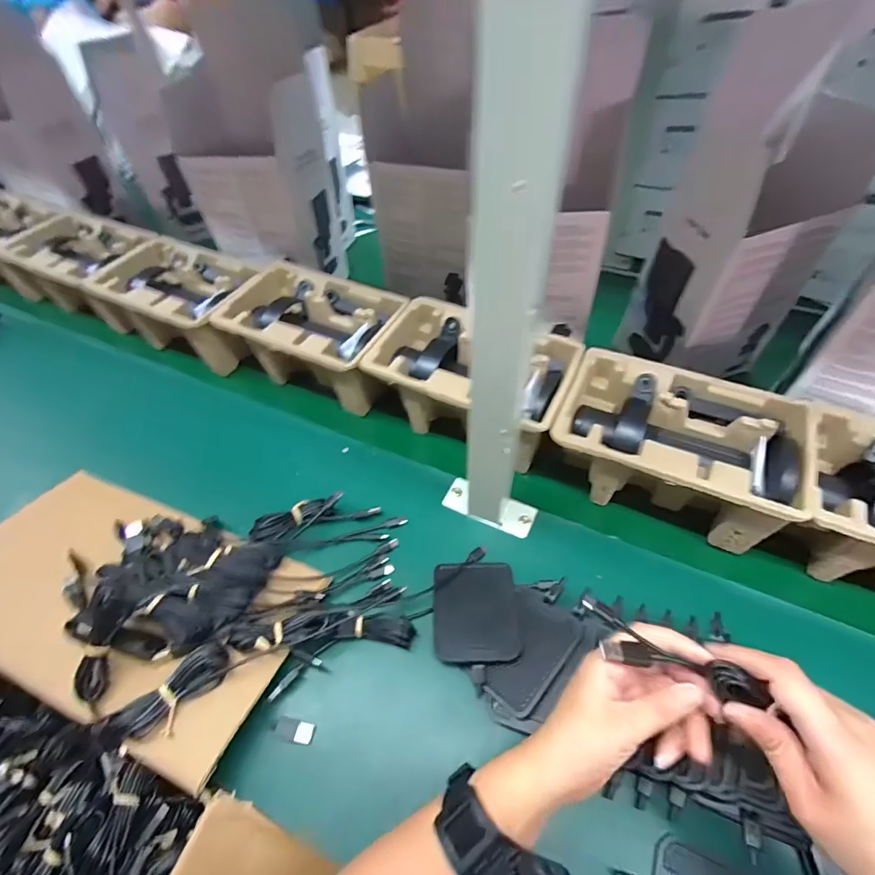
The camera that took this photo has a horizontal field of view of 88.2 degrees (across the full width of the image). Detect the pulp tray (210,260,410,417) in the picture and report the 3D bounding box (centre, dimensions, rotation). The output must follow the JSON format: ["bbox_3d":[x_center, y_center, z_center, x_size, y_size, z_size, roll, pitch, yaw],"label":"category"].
[{"bbox_3d":[-0.165,-0.138,0.623,0.233,0.101,0.155,15,53,17],"label":"pulp tray"}]

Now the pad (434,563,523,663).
[{"bbox_3d":[0.037,0.165,0.434,0.078,0.006,0.093,-3,50,2],"label":"pad"}]

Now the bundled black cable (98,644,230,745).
[{"bbox_3d":[-0.220,0.209,0.369,0.098,0.015,0.032,-34,55,-22],"label":"bundled black cable"}]

